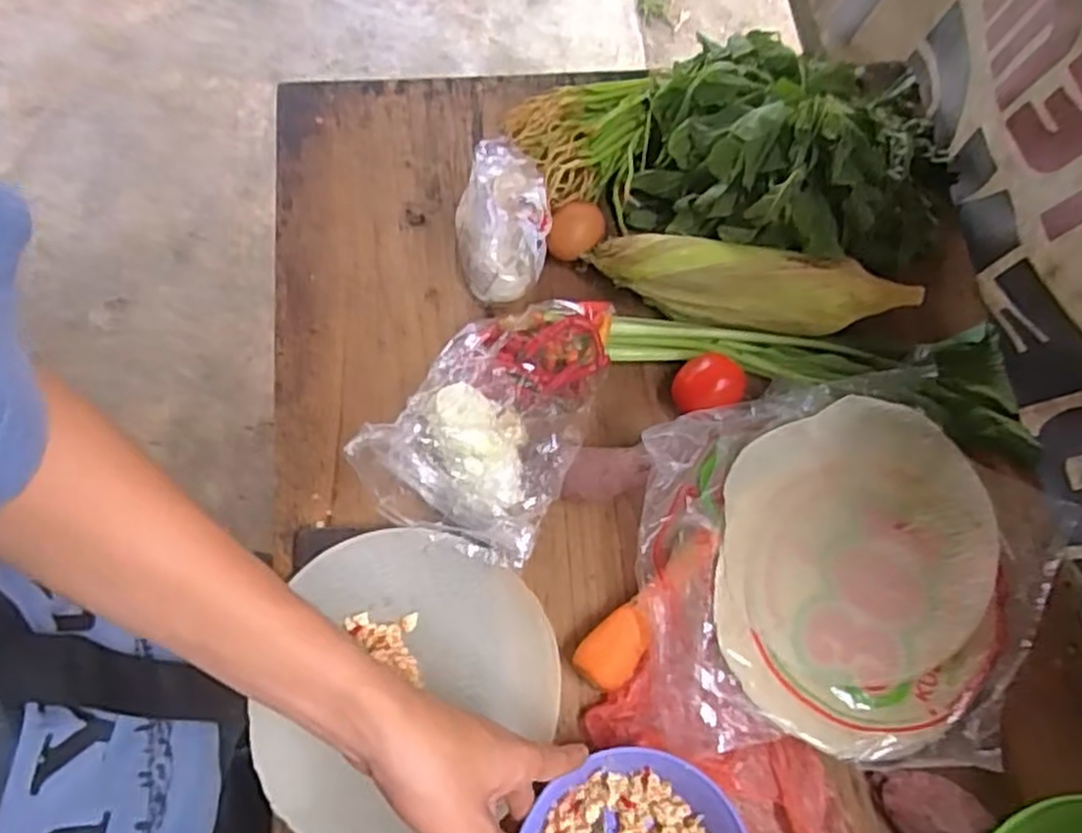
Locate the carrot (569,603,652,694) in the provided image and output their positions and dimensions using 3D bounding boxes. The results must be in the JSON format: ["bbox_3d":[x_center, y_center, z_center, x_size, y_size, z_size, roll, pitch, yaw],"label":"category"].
[{"bbox_3d":[0.051,0.160,0.535,0.038,0.034,0.057,41,75,13],"label":"carrot"}]

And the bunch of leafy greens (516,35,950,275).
[{"bbox_3d":[0.163,-0.221,0.624,0.355,0.115,0.158,14,71,5],"label":"bunch of leafy greens"}]

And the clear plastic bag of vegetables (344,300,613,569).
[{"bbox_3d":[-0.029,-0.009,0.553,0.126,0.086,0.209,23,72,7],"label":"clear plastic bag of vegetables"}]

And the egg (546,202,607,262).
[{"bbox_3d":[0.029,-0.147,0.634,0.042,0.041,0.041,11,70,3],"label":"egg"}]

